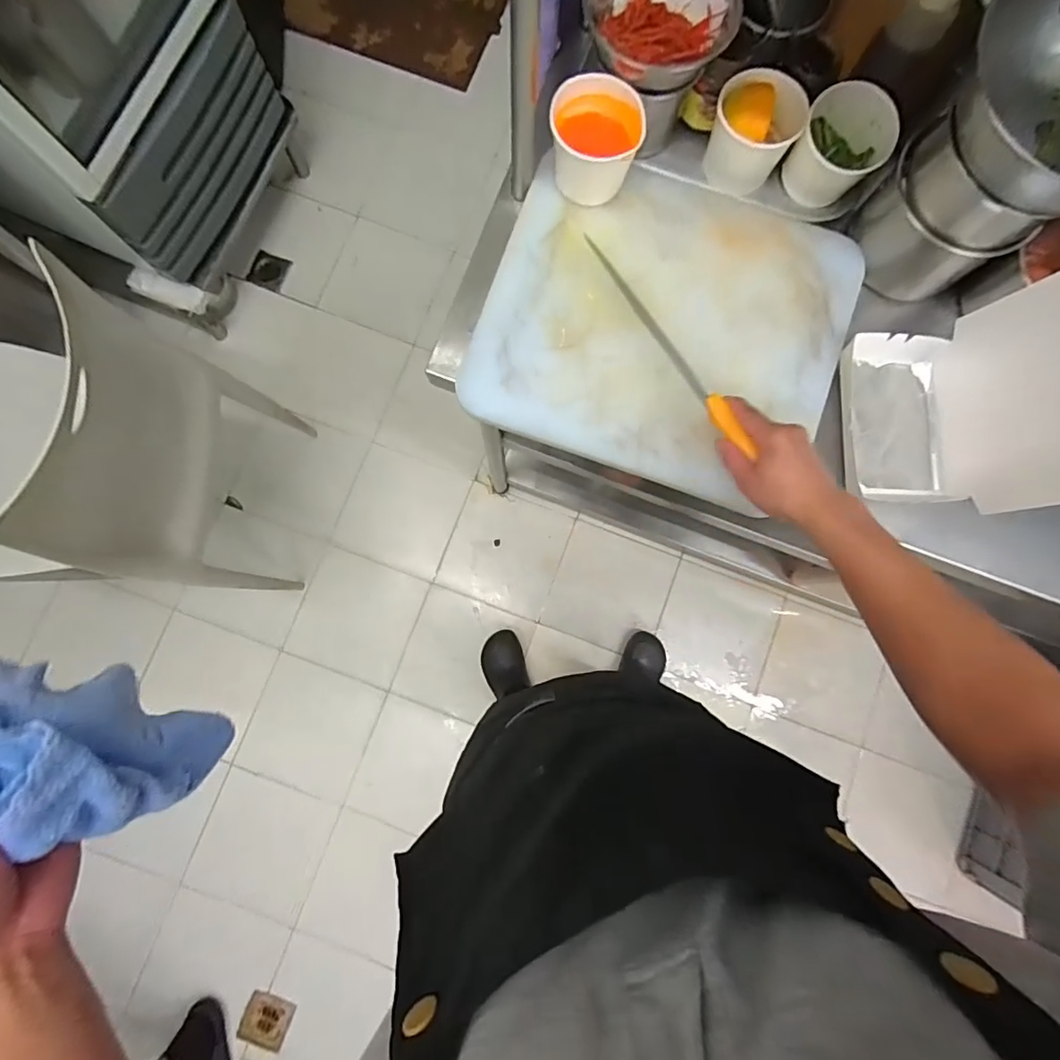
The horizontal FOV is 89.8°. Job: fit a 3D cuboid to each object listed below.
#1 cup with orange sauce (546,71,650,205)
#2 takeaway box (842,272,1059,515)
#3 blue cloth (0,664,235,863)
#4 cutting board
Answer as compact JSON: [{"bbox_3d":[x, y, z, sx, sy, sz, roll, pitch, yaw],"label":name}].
[{"bbox_3d":[0.068,-0.413,0.564,0.088,0.076,0.083,0,83,-1],"label":"cup with orange sauce"},{"bbox_3d":[0.425,-0.125,0.522,0.157,0.181,0.203,-2,83,-2],"label":"takeaway box"},{"bbox_3d":[-0.308,0.137,0.352,0.149,0.133,0.060,32,85,2],"label":"blue cloth"},{"bbox_3d":[0.150,-0.239,0.596,0.378,0.032,0.357,21,84,1],"label":"cutting board"}]

